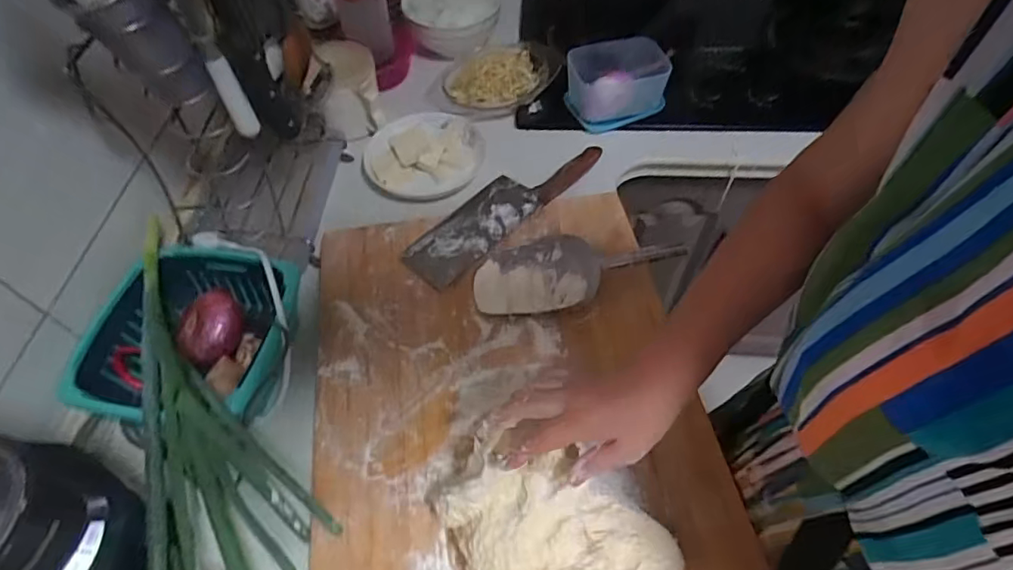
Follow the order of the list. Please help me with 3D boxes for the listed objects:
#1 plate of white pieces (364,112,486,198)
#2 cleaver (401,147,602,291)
[{"bbox_3d":[-0.118,-0.194,0.814,0.182,0.045,0.148,-12,55,-10],"label":"plate of white pieces"},{"bbox_3d":[-0.007,-0.114,0.738,0.098,0.029,0.309,36,61,22],"label":"cleaver"}]

